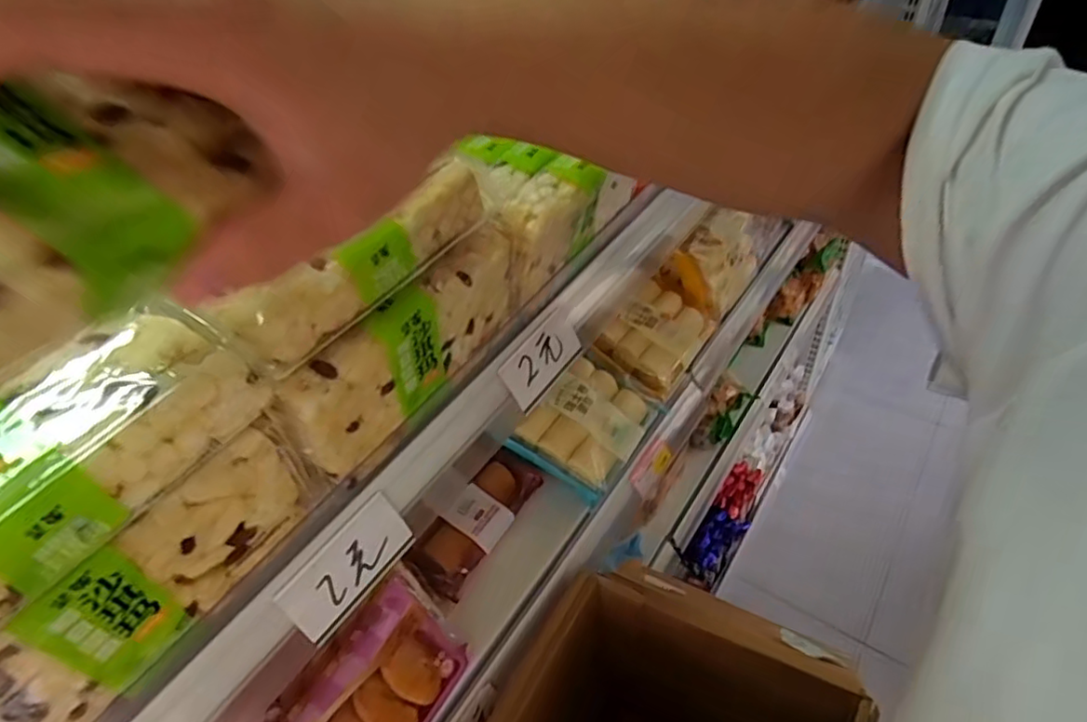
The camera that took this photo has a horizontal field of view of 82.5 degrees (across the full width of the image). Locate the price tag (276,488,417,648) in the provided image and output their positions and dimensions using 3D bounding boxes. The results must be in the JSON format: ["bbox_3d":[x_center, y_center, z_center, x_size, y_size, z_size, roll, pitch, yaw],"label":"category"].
[{"bbox_3d":[-0.098,0.104,0.314,0.004,0.035,0.069,-7,33,50],"label":"price tag"}]

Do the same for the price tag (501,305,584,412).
[{"bbox_3d":[0.000,-0.003,0.411,0.004,0.034,0.071,-12,30,50],"label":"price tag"}]

